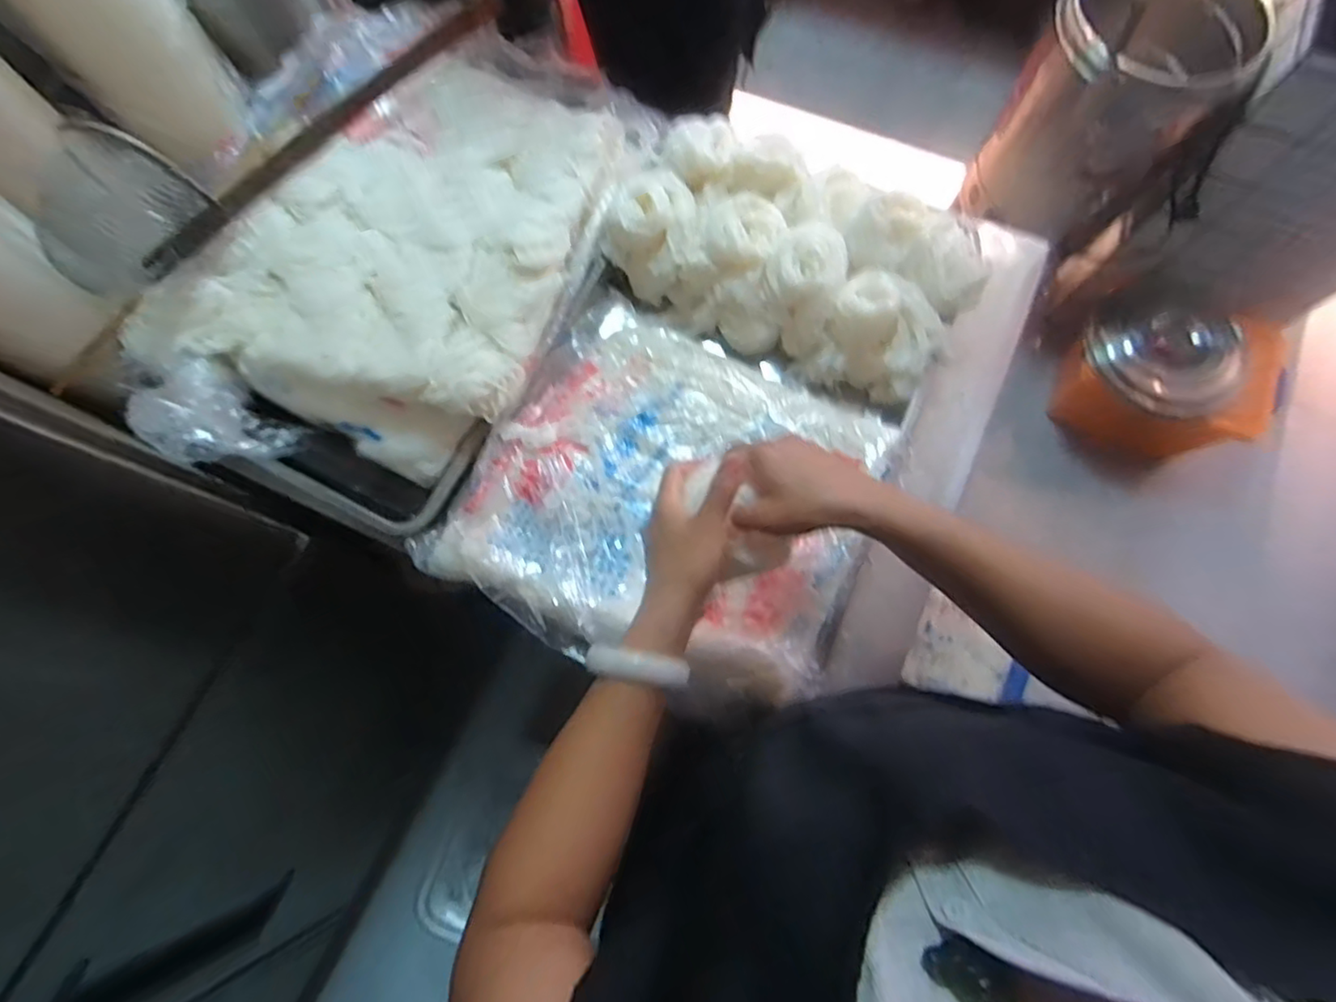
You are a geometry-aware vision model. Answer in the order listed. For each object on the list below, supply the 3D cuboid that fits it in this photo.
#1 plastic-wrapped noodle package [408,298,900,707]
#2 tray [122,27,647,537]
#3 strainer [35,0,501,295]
[{"bbox_3d":[0.010,-0.013,0.642,0.392,0.075,0.360,25,76,8],"label":"plastic-wrapped noodle package"},{"bbox_3d":[-0.290,-0.277,0.728,0.401,0.112,0.600,26,76,8],"label":"tray"},{"bbox_3d":[-0.441,-0.440,0.711,0.158,0.104,0.544,32,77,9],"label":"strainer"}]

